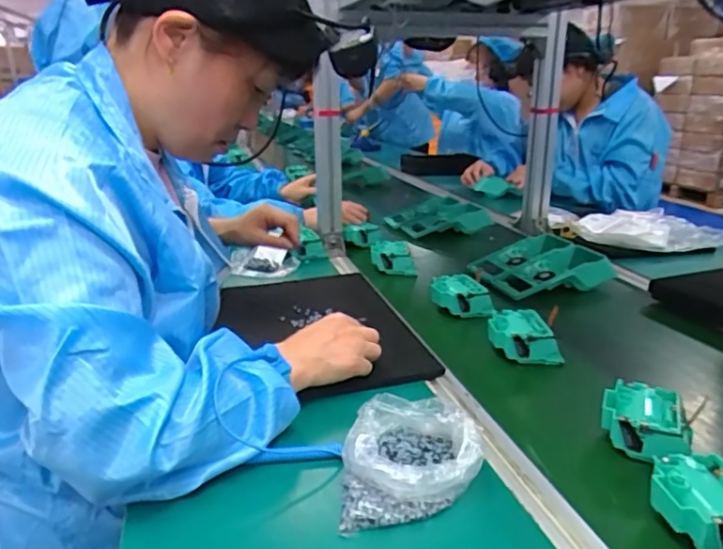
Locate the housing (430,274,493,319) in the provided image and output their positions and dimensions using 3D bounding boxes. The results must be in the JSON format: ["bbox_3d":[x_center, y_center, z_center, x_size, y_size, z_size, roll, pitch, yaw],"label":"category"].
[{"bbox_3d":[0.144,0.031,0.849,0.078,0.042,0.082,-8,18,-10],"label":"housing"}]

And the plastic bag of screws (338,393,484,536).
[{"bbox_3d":[0.041,0.150,0.484,0.111,0.046,0.125,-4,18,3],"label":"plastic bag of screws"}]

